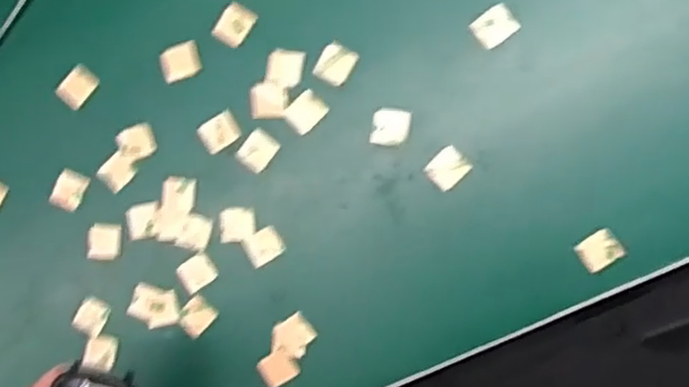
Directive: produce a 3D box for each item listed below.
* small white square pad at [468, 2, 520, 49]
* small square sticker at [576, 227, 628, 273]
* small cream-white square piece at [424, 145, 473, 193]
[{"bbox_3d":[0.072,-0.080,0.352,0.020,0.005,0.016,-42,86,6],"label":"small white square pad"},{"bbox_3d":[0.121,0.027,0.349,0.019,0.004,0.016,-33,78,2],"label":"small square sticker"},{"bbox_3d":[0.050,-0.012,0.354,0.019,0.007,0.017,-43,86,6],"label":"small cream-white square piece"}]

